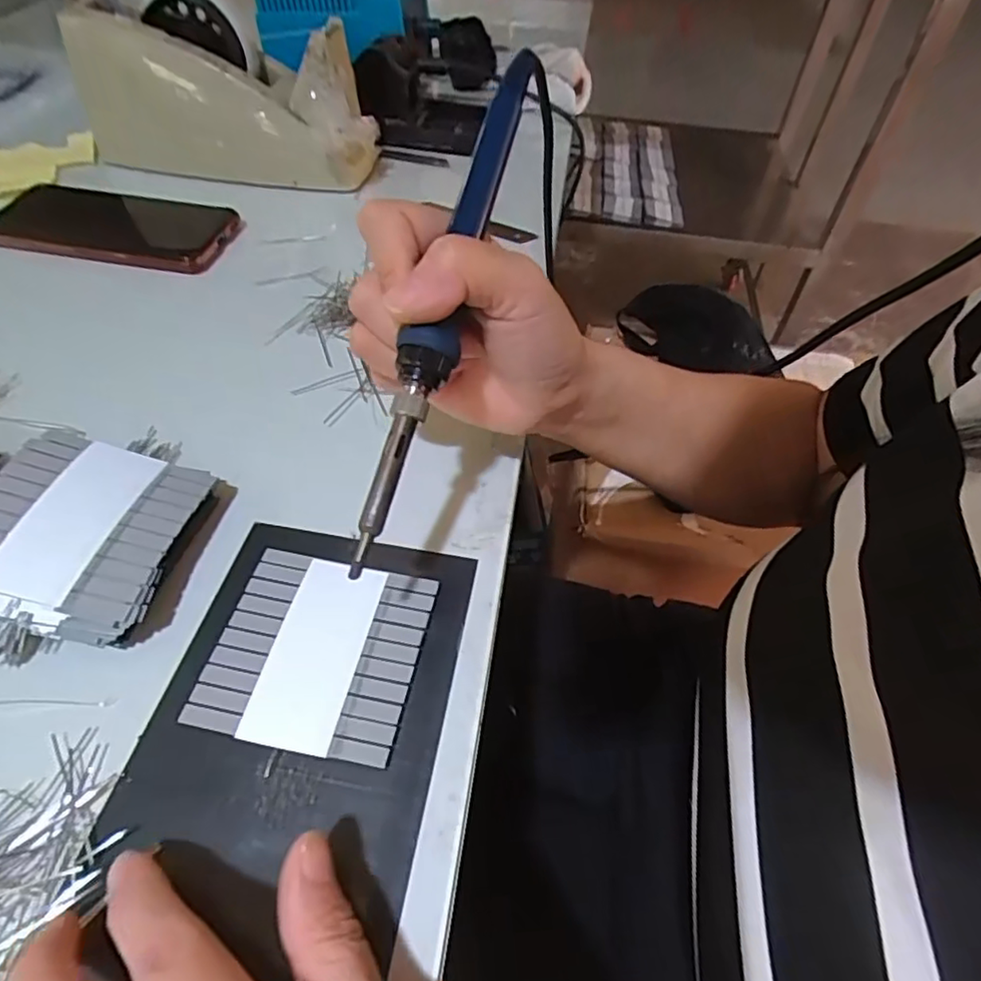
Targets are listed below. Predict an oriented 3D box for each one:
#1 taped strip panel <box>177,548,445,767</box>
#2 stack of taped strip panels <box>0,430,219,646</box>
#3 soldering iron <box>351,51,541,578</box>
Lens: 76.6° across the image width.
[{"bbox_3d":[-0.069,0.063,0.250,0.078,0.004,0.077,10,50,5],"label":"taped strip panel"},{"bbox_3d":[-0.171,0.019,0.262,0.083,0.032,0.087,7,50,3],"label":"stack of taped strip panels"},{"bbox_3d":[-0.015,-0.073,0.225,0.016,0.015,0.209,14,80,9],"label":"soldering iron"}]

